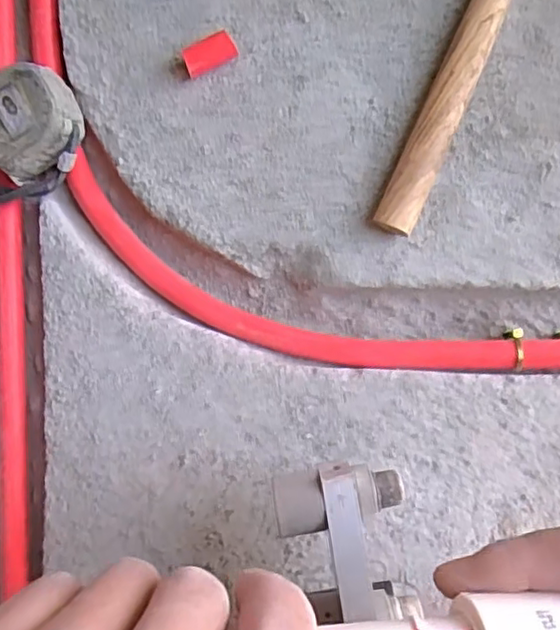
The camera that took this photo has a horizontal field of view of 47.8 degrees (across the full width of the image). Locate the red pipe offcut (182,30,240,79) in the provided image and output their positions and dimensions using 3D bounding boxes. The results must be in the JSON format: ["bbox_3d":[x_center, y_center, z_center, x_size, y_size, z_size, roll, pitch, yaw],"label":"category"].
[{"bbox_3d":[-0.047,-0.178,0.434,0.037,0.020,0.022,-27,88,1],"label":"red pipe offcut"}]

